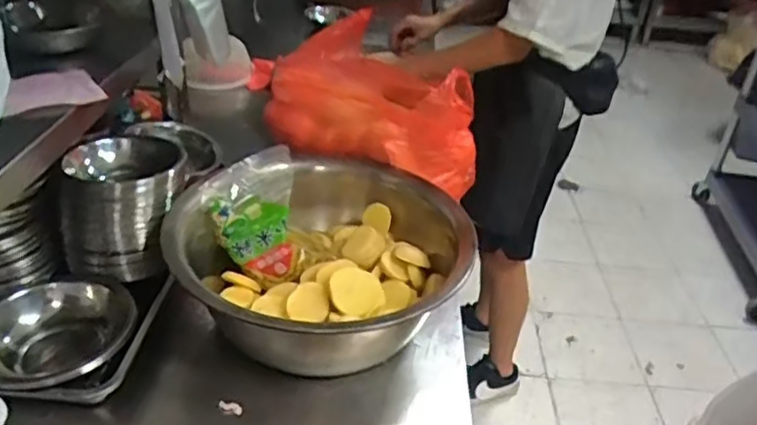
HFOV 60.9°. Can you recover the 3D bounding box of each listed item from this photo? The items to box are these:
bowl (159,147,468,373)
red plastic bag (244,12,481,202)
[{"bbox_3d":[-0.086,0.064,0.903,0.366,0.144,0.395,3,32,-2],"label":"bowl"},{"bbox_3d":[-0.019,-0.185,1.106,0.182,0.223,0.362,-24,42,-37],"label":"red plastic bag"}]

